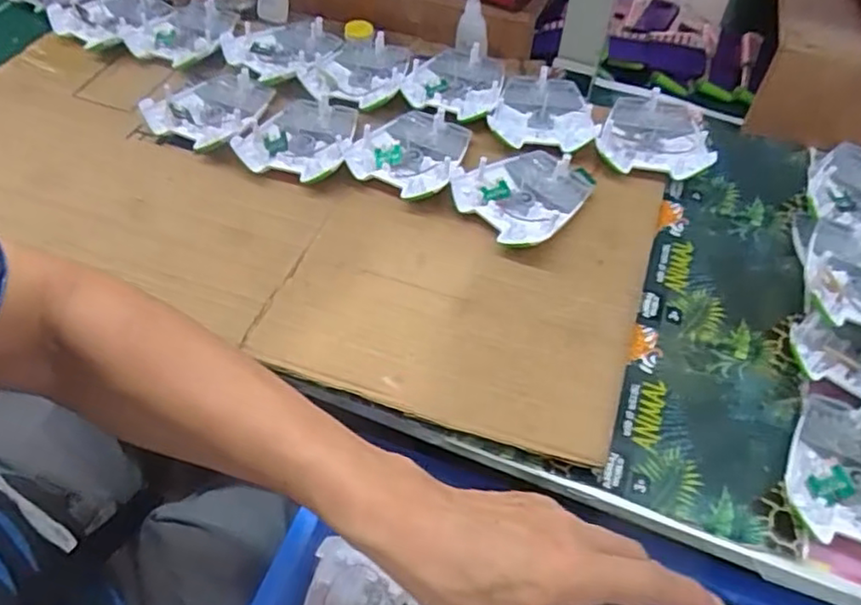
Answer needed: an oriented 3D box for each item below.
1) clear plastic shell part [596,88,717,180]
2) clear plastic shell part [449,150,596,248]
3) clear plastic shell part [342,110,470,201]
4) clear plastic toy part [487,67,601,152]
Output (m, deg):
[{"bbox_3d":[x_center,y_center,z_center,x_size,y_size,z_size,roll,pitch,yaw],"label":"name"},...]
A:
[{"bbox_3d":[0.209,-0.164,0.602,0.097,0.018,0.114,11,55,7],"label":"clear plastic shell part"},{"bbox_3d":[0.085,-0.095,0.554,0.114,0.025,0.093,-36,62,-24],"label":"clear plastic shell part"},{"bbox_3d":[-0.014,-0.140,0.580,0.087,0.019,0.101,23,57,15],"label":"clear plastic shell part"},{"bbox_3d":[0.113,-0.184,0.612,0.095,0.017,0.114,16,56,11],"label":"clear plastic toy part"}]

